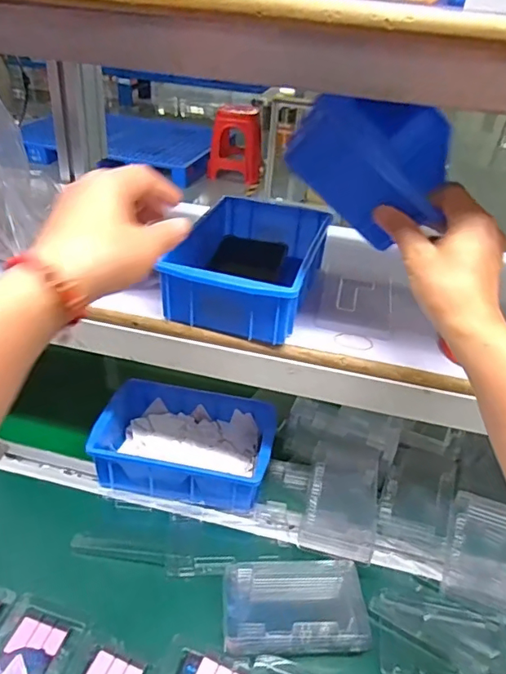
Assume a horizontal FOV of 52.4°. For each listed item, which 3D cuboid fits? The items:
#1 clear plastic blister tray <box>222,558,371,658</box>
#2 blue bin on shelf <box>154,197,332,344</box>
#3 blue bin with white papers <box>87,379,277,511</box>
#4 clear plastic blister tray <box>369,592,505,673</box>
[{"bbox_3d":[0.039,0.255,0.489,0.130,0.026,0.082,2,34,-4],"label":"clear plastic blister tray"},{"bbox_3d":[-0.009,-0.077,0.543,0.144,0.066,0.199,12,35,11],"label":"blue bin on shelf"},{"bbox_3d":[-0.079,0.125,0.629,0.205,0.050,0.137,9,34,6],"label":"blue bin with white papers"},{"bbox_3d":[0.181,0.285,0.482,0.132,0.009,0.082,8,34,4],"label":"clear plastic blister tray"}]

